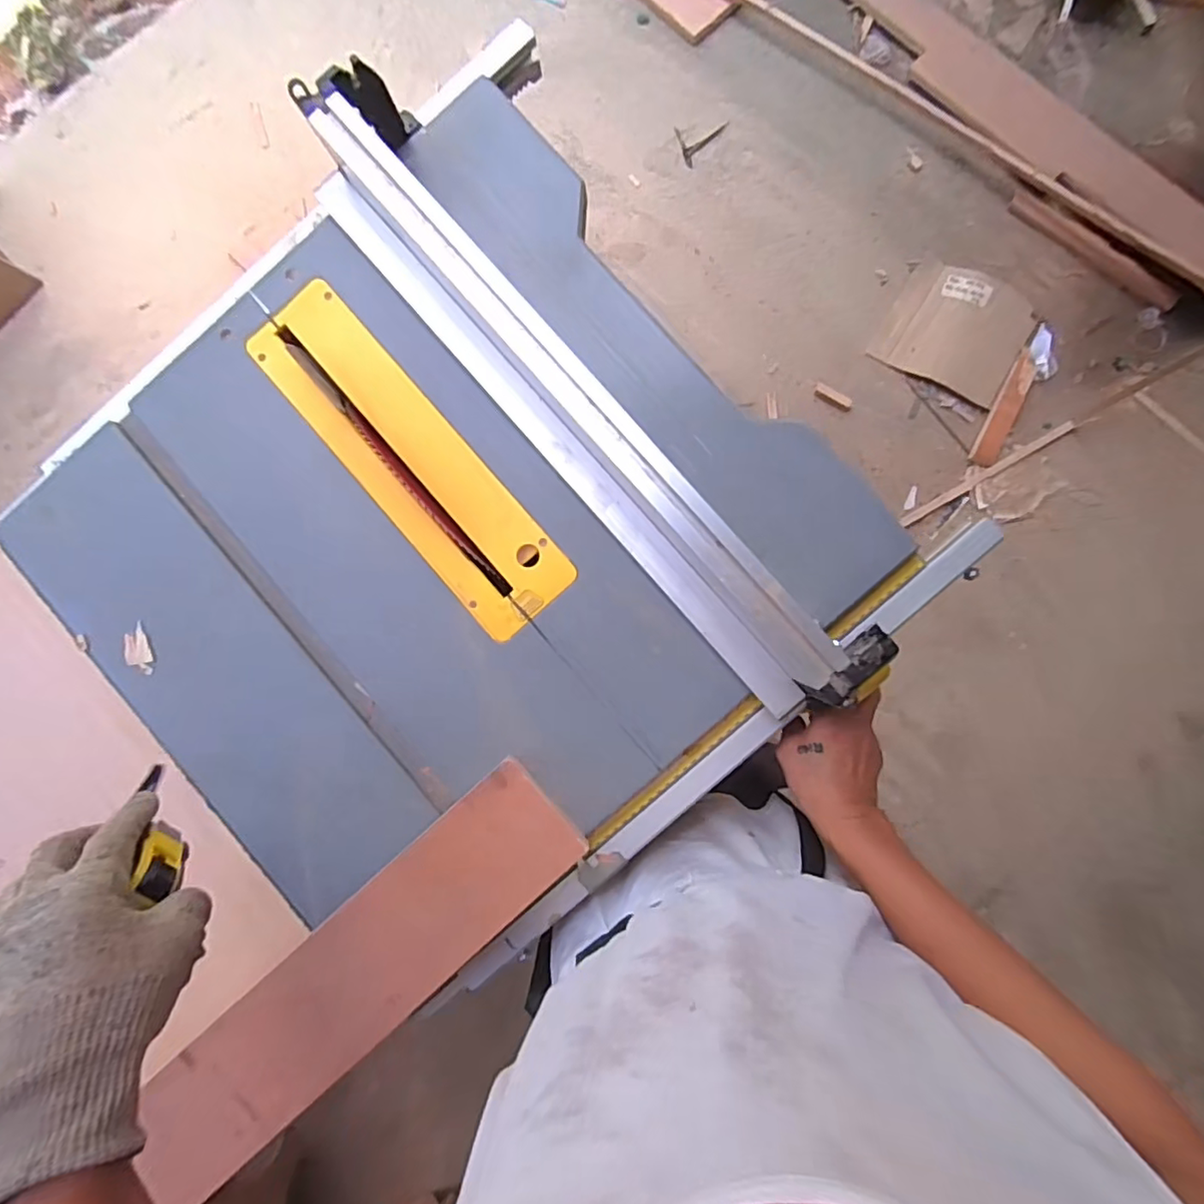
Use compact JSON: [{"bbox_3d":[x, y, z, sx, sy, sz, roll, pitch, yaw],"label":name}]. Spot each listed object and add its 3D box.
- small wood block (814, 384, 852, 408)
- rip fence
[{"bbox_3d":[0.497,-0.443,1.236,0.085,0.010,0.022,37,92,18],"label":"small wood block"},{"bbox_3d":[-0.013,-0.146,0.438,0.094,0.093,0.574,-41,88,3],"label":"rip fence"}]

